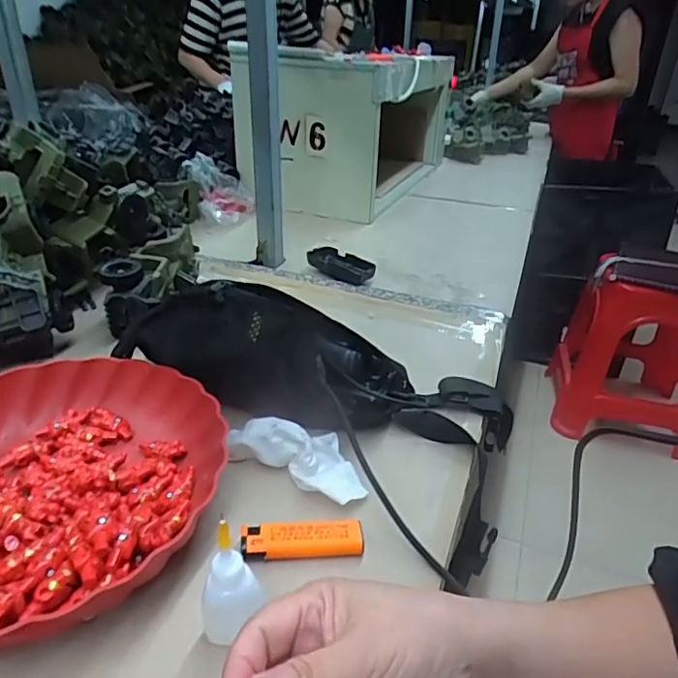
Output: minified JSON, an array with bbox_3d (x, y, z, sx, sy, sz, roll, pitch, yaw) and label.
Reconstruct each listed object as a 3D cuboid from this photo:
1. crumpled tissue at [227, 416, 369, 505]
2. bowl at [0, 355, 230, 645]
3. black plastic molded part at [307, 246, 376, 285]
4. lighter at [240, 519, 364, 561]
[{"bbox_3d":[-0.034,0.088,0.422,0.119,0.035,0.041,17,31,24],"label":"crumpled tissue"},{"bbox_3d":[-0.211,0.099,0.376,0.240,0.055,0.240,2,28,-1],"label":"bowl"},{"bbox_3d":[0.004,-0.115,0.825,0.056,0.017,0.121,-20,37,-34],"label":"black plastic molded part"},{"bbox_3d":[-0.024,0.135,0.360,0.079,0.016,0.022,-1,28,-7],"label":"lighter"}]

